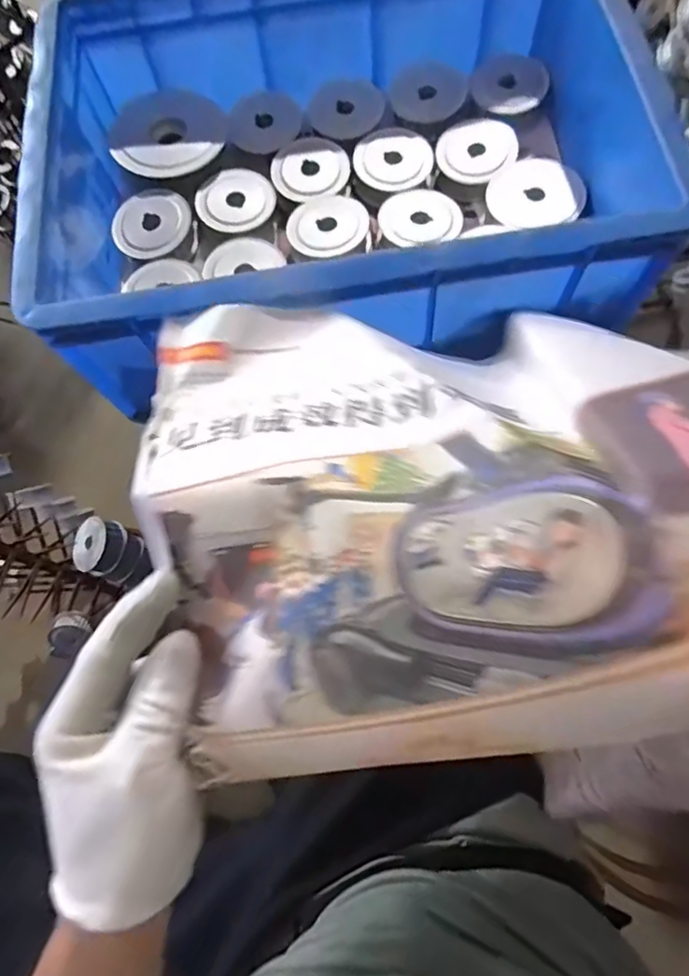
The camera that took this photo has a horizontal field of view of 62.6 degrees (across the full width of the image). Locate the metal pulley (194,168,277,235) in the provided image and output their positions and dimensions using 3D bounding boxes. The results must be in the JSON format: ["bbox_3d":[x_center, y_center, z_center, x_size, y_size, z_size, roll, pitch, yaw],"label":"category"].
[{"bbox_3d":[-0.089,-0.236,0.468,0.064,0.015,0.053,-17,71,-3],"label":"metal pulley"}]

